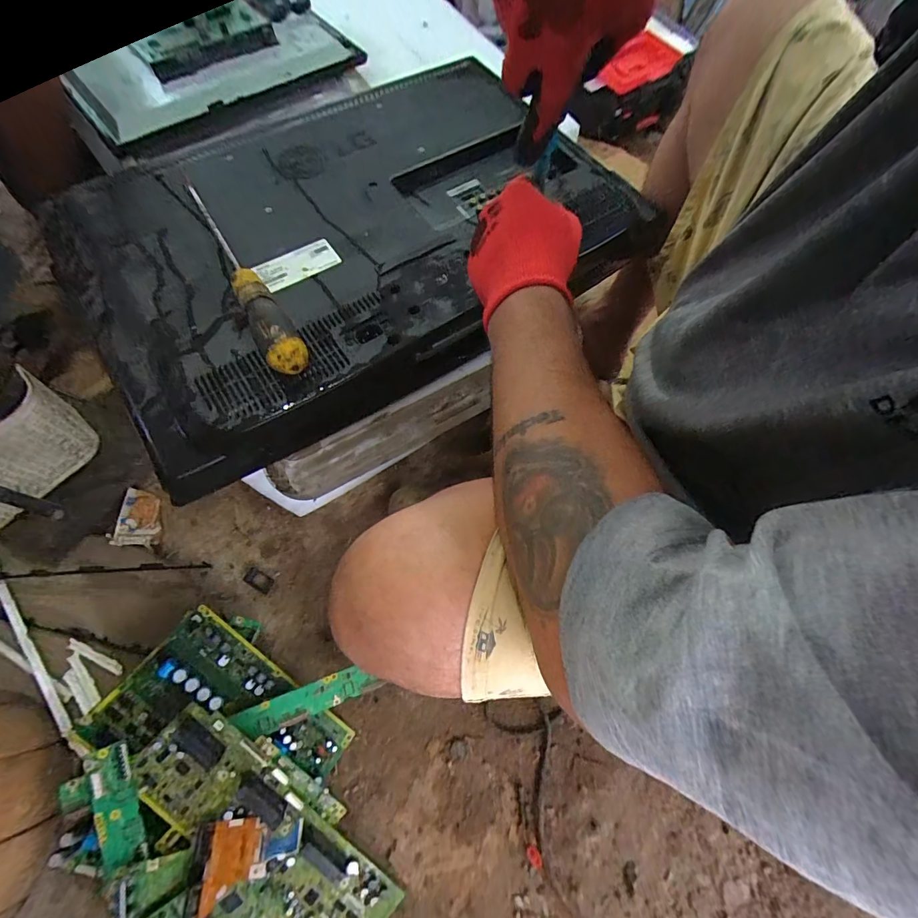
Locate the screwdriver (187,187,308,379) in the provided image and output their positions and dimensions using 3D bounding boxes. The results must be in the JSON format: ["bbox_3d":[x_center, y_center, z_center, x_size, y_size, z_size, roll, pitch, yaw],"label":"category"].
[{"bbox_3d":[-0.211,-0.181,0.394,0.034,0.037,0.265,-30,72,-13],"label":"screwdriver"}]

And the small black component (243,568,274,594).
[{"bbox_3d":[-0.336,0.204,0.689,0.048,0.006,0.026,29,70,9],"label":"small black component"}]

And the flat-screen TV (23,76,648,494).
[{"bbox_3d":[-0.122,-0.249,0.469,0.548,0.077,0.385,-30,72,-13],"label":"flat-screen TV"}]

